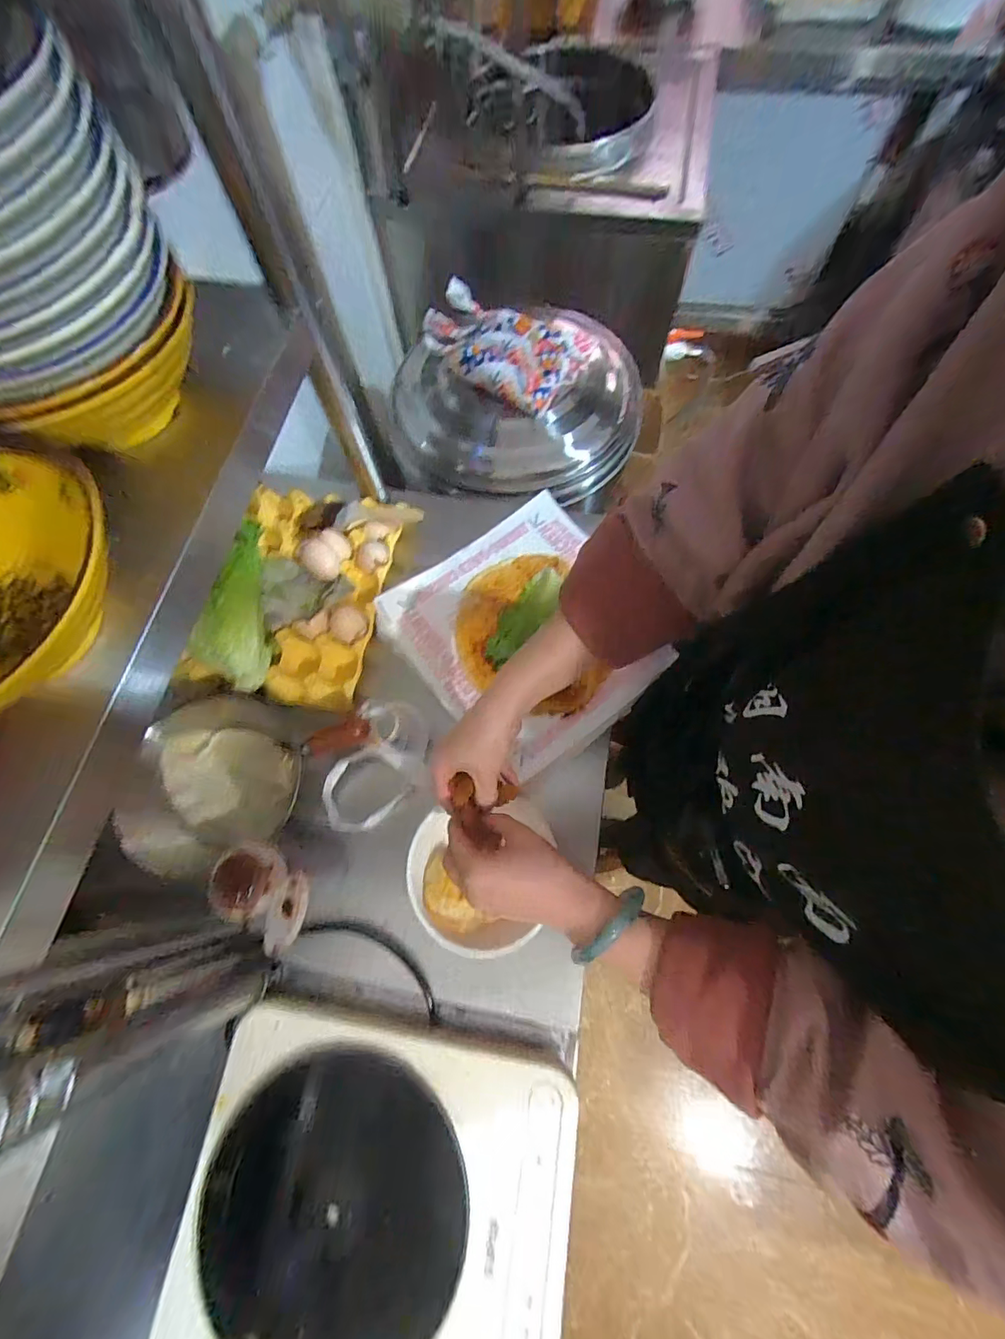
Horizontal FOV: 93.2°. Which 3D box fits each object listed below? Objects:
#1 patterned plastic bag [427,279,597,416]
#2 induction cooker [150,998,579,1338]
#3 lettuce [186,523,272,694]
[{"bbox_3d":[0.003,-0.488,0.736,0.244,0.071,0.161,25,72,11],"label":"patterned plastic bag"},{"bbox_3d":[-0.101,0.437,0.384,0.302,0.038,0.242,8,70,5],"label":"induction cooker"},{"bbox_3d":[-0.301,-0.070,0.539,0.063,0.068,0.181,-6,69,0],"label":"lettuce"}]

